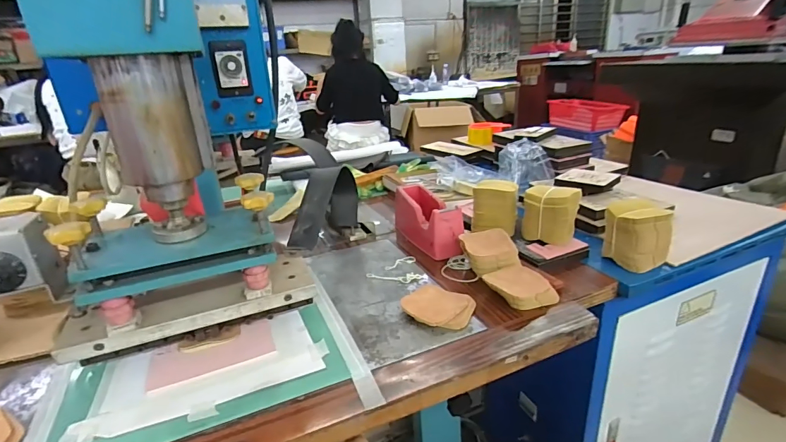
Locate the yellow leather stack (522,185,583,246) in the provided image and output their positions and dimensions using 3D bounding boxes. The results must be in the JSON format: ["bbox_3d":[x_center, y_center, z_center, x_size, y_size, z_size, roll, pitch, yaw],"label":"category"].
[{"bbox_3d":[0.287,-0.011,0.751,0.093,0.093,0.055,11,26,31],"label":"yellow leather stack"}]

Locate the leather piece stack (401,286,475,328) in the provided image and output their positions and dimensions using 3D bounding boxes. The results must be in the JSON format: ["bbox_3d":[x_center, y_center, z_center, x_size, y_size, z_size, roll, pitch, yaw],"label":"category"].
[{"bbox_3d":[0.067,0.130,0.608,0.098,0.018,0.084,12,27,33],"label":"leather piece stack"}]

